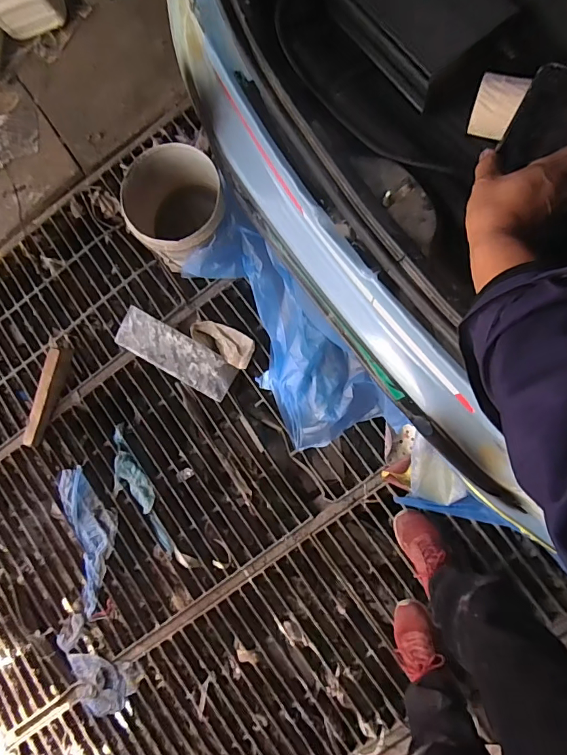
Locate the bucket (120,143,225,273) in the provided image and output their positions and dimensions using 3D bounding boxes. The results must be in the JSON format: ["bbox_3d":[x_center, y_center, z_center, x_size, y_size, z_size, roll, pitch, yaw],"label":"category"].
[{"bbox_3d":[-0.278,-0.444,1.239,0.256,0.221,0.277,-1,86,8],"label":"bucket"}]

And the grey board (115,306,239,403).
[{"bbox_3d":[-0.324,-0.072,1.348,0.382,0.022,0.125,30,91,9],"label":"grey board"}]

